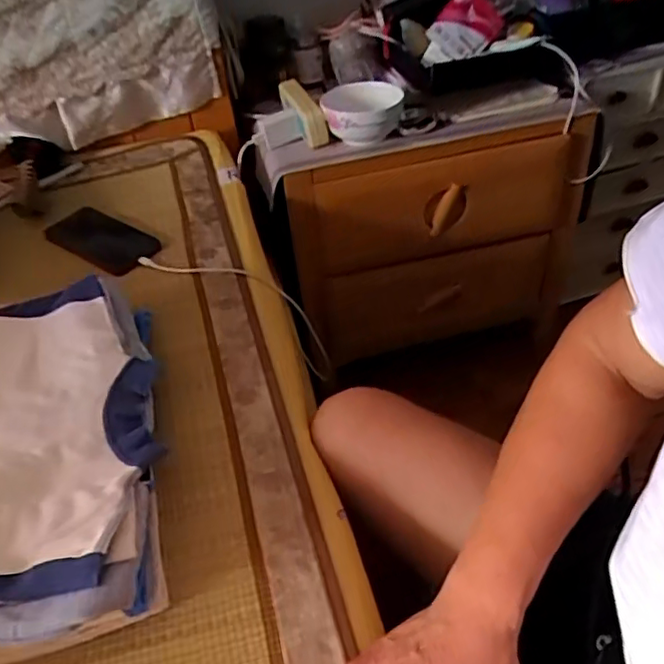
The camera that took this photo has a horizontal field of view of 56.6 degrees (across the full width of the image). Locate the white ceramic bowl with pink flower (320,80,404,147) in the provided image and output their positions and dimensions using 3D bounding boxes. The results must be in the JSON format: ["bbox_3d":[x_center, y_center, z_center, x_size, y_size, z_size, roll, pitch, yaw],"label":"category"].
[{"bbox_3d":[0.046,-0.343,0.955,0.120,0.061,0.135,-3,42,4],"label":"white ceramic bowl with pink flower"}]

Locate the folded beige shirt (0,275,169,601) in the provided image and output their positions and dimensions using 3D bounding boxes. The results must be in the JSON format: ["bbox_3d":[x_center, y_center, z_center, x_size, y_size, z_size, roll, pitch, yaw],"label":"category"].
[{"bbox_3d":[-0.271,0.078,0.530,0.218,0.035,0.318,-14,43,-7],"label":"folded beige shirt"}]

